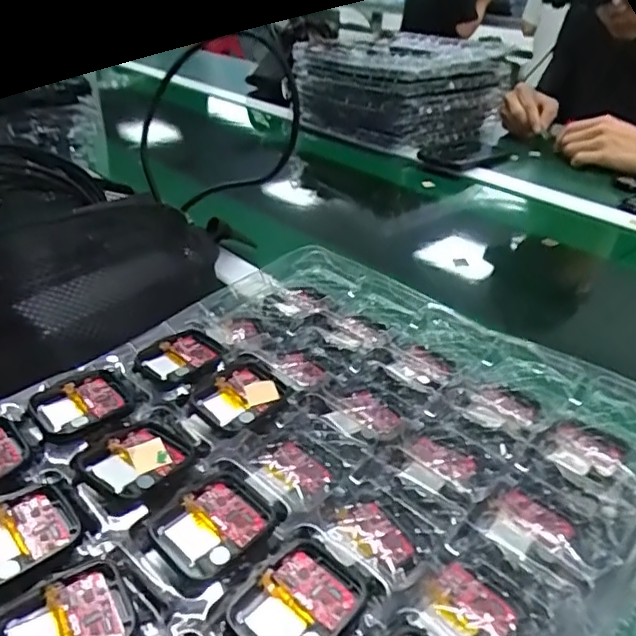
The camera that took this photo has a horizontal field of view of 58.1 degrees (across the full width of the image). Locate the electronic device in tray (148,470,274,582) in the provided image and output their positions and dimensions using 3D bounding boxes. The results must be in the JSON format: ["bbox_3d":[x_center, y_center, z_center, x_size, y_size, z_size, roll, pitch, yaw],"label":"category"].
[{"bbox_3d":[-0.040,0.082,0.229,0.038,0.005,0.044,28,40,33],"label":"electronic device in tray"}]

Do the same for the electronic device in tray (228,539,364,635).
[{"bbox_3d":[-0.006,0.100,0.202,0.043,0.004,0.035,-25,42,-36],"label":"electronic device in tray"}]

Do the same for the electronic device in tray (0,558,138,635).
[{"bbox_3d":[-0.085,0.106,0.193,0.044,0.009,0.036,-19,39,-30],"label":"electronic device in tray"}]

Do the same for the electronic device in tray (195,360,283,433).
[{"bbox_3d":[-0.040,0.040,0.289,0.035,0.007,0.041,28,41,33],"label":"electronic device in tray"}]

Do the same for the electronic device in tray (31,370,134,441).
[{"bbox_3d":[-0.113,0.041,0.276,0.042,0.006,0.037,-24,41,-35],"label":"electronic device in tray"}]

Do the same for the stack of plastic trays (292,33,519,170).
[{"bbox_3d":[0.149,-0.405,1.050,0.317,0.160,0.319,23,38,28],"label":"stack of plastic trays"}]

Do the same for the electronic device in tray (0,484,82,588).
[{"bbox_3d":[-0.116,0.085,0.221,0.042,0.007,0.036,-21,40,-32],"label":"electronic device in tray"}]

